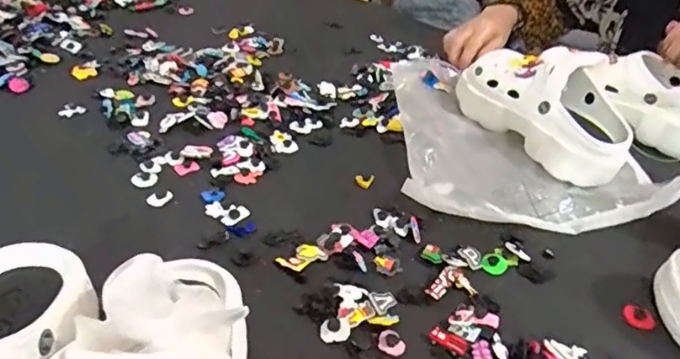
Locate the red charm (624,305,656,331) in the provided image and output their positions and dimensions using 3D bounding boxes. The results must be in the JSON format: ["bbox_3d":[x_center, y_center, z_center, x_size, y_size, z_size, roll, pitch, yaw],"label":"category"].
[{"bbox_3d":[0.271,0.124,0.487,0.024,0.004,0.027,1,37,-6],"label":"red charm"}]

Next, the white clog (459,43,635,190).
[{"bbox_3d":[0.265,-0.104,0.702,0.125,0.109,0.246,-10,40,-19],"label":"white clog"}]

